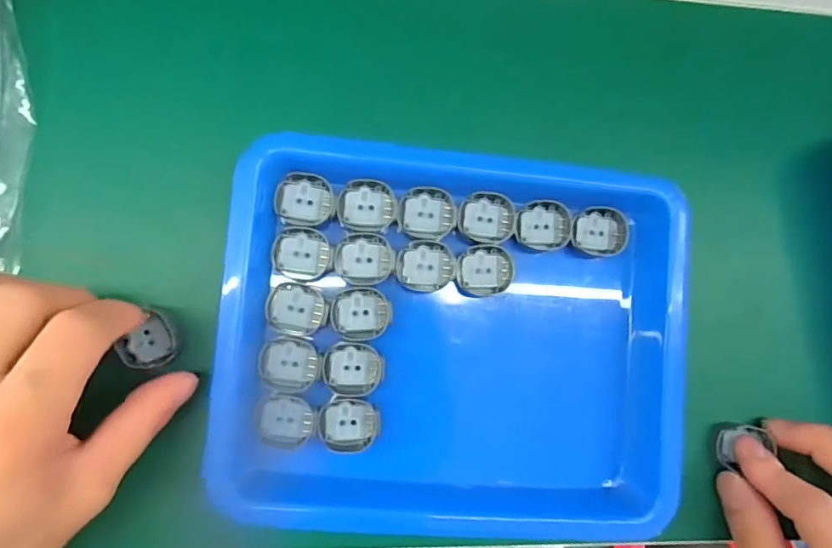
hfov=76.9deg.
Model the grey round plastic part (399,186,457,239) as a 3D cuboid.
[{"bbox_3d":[0.006,-0.030,0.257,0.027,0.004,0.025,1,86,-7],"label":"grey round plastic part"}]

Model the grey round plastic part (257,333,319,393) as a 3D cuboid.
[{"bbox_3d":[-0.060,0.042,0.246,0.027,0.004,0.026,1,86,-7],"label":"grey round plastic part"}]

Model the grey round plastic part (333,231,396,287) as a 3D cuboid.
[{"bbox_3d":[-0.024,-0.007,0.253,0.028,0.004,0.025,10,85,-6],"label":"grey round plastic part"}]

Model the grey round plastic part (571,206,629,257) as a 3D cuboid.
[{"bbox_3d":[0.094,-0.022,0.267,0.026,0.008,0.025,1,86,-7],"label":"grey round plastic part"}]

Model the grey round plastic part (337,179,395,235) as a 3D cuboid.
[{"bbox_3d":[-0.024,-0.033,0.254,0.026,0.004,0.025,1,86,-7],"label":"grey round plastic part"}]

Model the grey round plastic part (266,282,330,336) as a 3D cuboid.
[{"bbox_3d":[-0.056,0.017,0.248,0.029,0.004,0.024,10,85,-6],"label":"grey round plastic part"}]

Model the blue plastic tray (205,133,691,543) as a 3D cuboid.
[{"bbox_3d":[0.020,0.034,0.253,0.213,0.026,0.181,5,85,-7],"label":"blue plastic tray"}]

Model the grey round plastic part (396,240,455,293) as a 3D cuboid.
[{"bbox_3d":[0.005,-0.004,0.257,0.028,0.005,0.025,10,85,-6],"label":"grey round plastic part"}]

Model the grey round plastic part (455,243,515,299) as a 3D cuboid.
[{"bbox_3d":[0.035,-0.001,0.261,0.028,0.004,0.026,6,85,-7],"label":"grey round plastic part"}]

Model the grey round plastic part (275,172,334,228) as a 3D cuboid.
[{"bbox_3d":[-0.053,-0.035,0.251,0.027,0.004,0.026,1,86,-7],"label":"grey round plastic part"}]

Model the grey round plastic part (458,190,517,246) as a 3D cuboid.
[{"bbox_3d":[0.036,-0.028,0.260,0.029,0.006,0.026,7,85,-7],"label":"grey round plastic part"}]

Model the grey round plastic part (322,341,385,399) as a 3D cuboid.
[{"bbox_3d":[-0.030,0.046,0.250,0.028,0.004,0.025,10,85,-6],"label":"grey round plastic part"}]

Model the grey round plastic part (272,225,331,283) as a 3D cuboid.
[{"bbox_3d":[-0.055,-0.010,0.252,0.027,0.004,0.025,1,86,-7],"label":"grey round plastic part"}]

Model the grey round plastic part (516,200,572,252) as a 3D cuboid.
[{"bbox_3d":[0.065,-0.024,0.265,0.028,0.006,0.024,3,86,-7],"label":"grey round plastic part"}]

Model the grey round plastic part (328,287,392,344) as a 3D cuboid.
[{"bbox_3d":[-0.026,0.019,0.251,0.029,0.004,0.026,10,85,-6],"label":"grey round plastic part"}]

